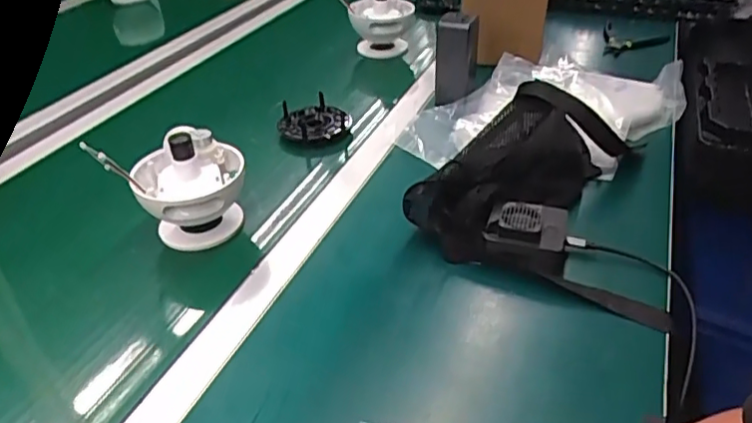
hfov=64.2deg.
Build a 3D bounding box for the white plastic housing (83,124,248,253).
[{"bbox_3d":[-0.198,-0.019,0.627,0.115,0.118,0.102,0,36,3],"label":"white plastic housing"}]

